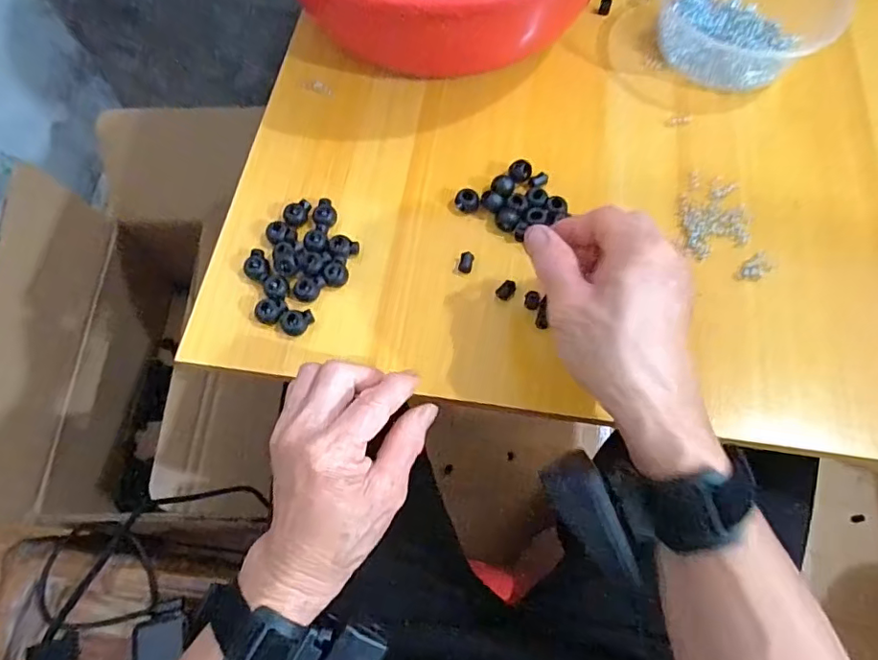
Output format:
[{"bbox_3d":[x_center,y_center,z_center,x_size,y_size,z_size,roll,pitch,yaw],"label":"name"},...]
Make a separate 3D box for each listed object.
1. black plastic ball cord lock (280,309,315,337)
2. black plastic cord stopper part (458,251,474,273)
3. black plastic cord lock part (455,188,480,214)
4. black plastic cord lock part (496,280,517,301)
[{"bbox_3d":[-0.098,-0.007,0.365,0.019,0.014,0.020,0,67,0],"label":"black plastic ball cord lock"},{"bbox_3d":[0.020,-0.049,0.384,0.010,0.006,0.016,12,68,5],"label":"black plastic cord stopper part"},{"bbox_3d":[0.021,-0.096,0.401,0.018,0.013,0.015,7,67,3],"label":"black plastic cord lock part"},{"bbox_3d":[0.048,-0.028,0.374,0.011,0.006,0.015,35,72,14],"label":"black plastic cord lock part"}]

